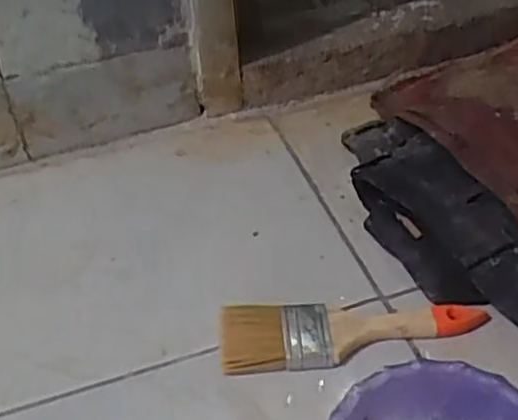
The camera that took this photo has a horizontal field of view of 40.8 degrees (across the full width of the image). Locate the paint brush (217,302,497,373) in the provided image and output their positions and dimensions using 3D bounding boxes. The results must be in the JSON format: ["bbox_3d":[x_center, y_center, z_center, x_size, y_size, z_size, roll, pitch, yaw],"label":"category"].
[{"bbox_3d":[0.065,0.086,0.485,0.181,0.018,0.049,-4,43,0],"label":"paint brush"}]

